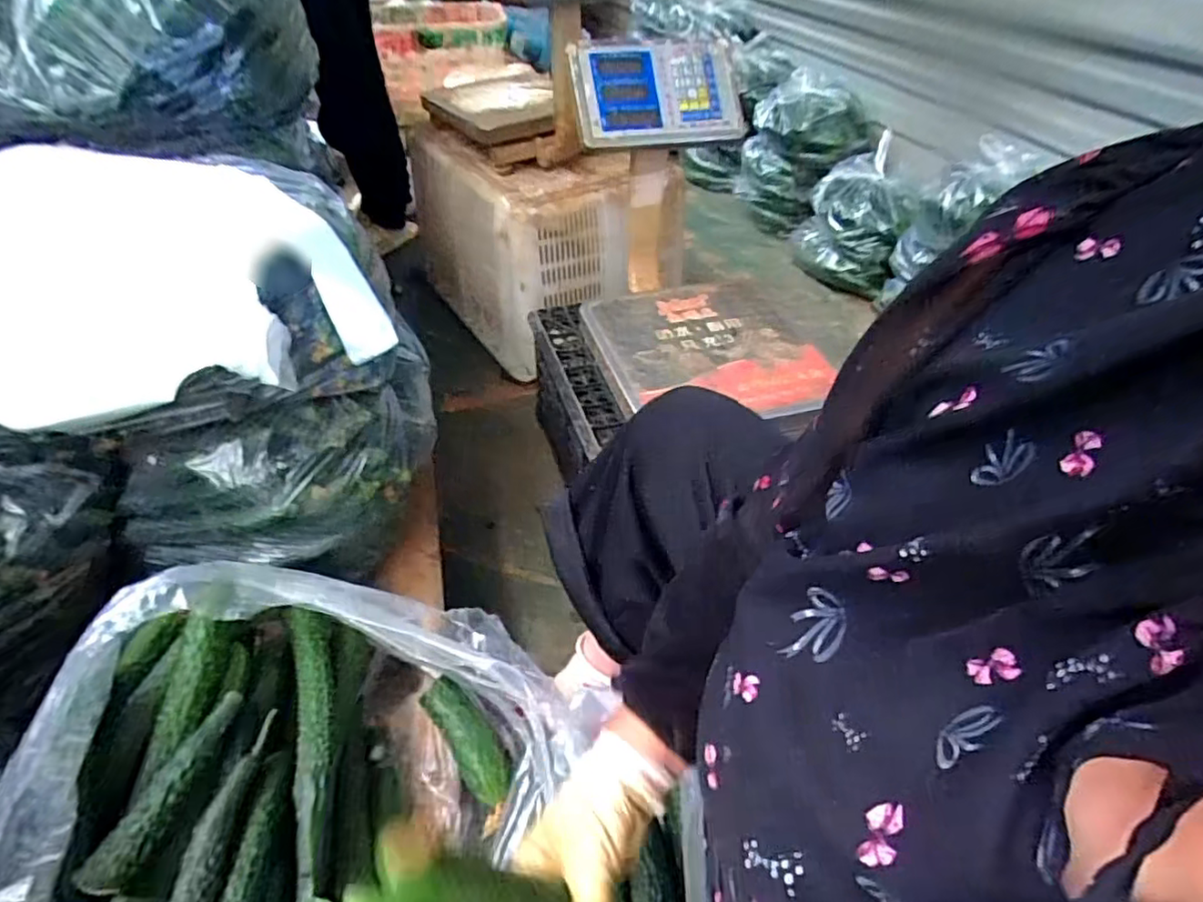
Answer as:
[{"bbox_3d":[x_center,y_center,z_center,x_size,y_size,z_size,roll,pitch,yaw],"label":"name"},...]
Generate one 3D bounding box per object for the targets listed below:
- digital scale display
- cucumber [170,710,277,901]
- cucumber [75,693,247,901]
[{"bbox_3d":[0.079,-0.508,0.894,0.245,0.150,0.031,-15,7,-15],"label":"digital scale display"},{"bbox_3d":[-0.300,0.300,0.496,0.027,0.029,0.191,-3,43,-4],"label":"cucumber"},{"bbox_3d":[-0.348,0.273,0.514,0.038,0.031,0.152,14,45,13],"label":"cucumber"}]

